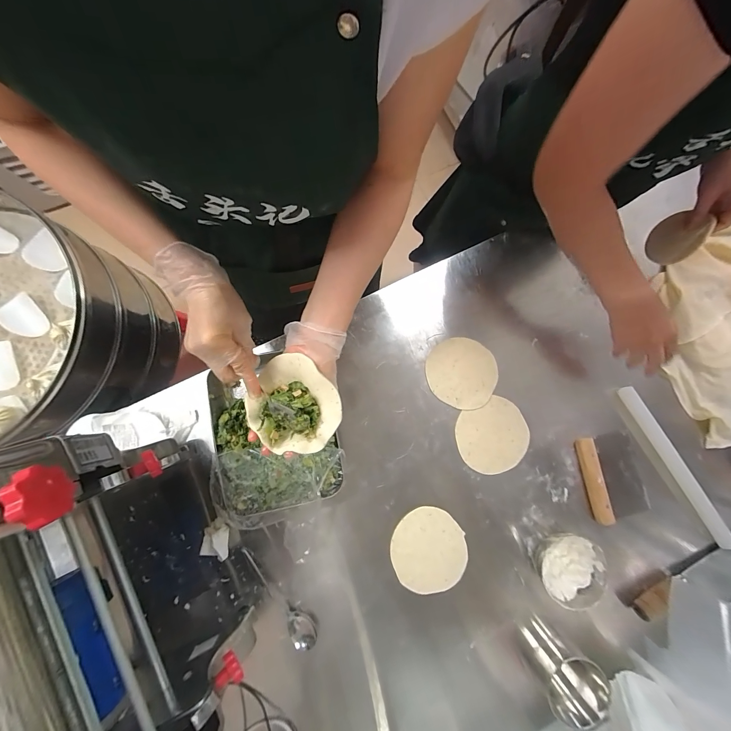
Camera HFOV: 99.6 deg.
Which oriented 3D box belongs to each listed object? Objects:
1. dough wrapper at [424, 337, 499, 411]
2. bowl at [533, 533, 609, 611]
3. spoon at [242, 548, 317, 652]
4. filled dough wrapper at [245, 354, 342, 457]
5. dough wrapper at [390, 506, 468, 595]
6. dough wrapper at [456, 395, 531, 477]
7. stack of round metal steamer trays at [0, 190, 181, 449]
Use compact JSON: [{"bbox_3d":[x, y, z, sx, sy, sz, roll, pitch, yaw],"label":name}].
[{"bbox_3d":[0.177,0.014,0.576,0.127,0.006,0.123,0,84,3],"label":"dough wrapper"},{"bbox_3d":[0.342,0.340,0.518,0.100,0.043,0.106,0,84,-3],"label":"bowl"},{"bbox_3d":[-0.142,0.379,0.514,0.038,0.024,0.181,-36,87,-6],"label":"spoon"},{"bbox_3d":[-0.091,0.048,0.379,0.102,0.042,0.121,-41,82,-8],"label":"filled dough wrapper"},{"bbox_3d":[0.110,0.324,0.540,0.130,0.005,0.130,0,80,-2],"label":"dough wrapper"},{"bbox_3d":[0.235,0.131,0.569,0.132,0.009,0.124,0,81,-3],"label":"dough wrapper"},{"bbox_3d":[-0.774,-0.088,0.671,0.512,0.353,0.508,-7,84,-4],"label":"stack of round metal steamer trays"}]

